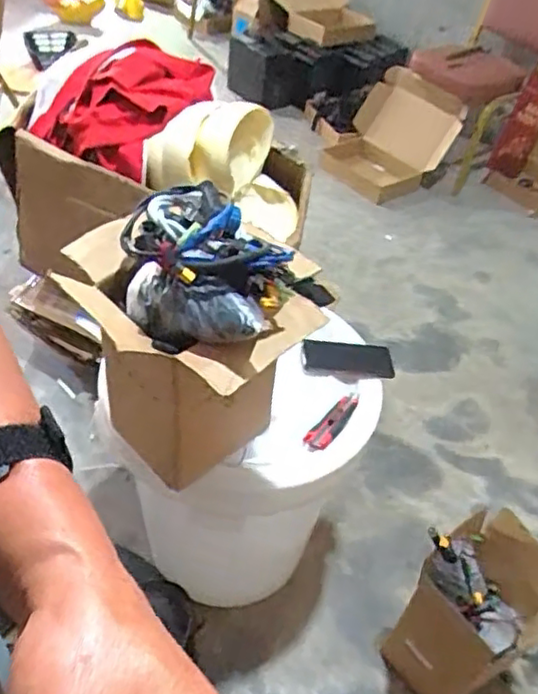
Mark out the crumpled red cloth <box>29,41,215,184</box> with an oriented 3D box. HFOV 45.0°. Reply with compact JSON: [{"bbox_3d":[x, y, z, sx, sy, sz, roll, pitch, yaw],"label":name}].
[{"bbox_3d":[-0.324,-0.534,1.421,0.318,0.143,0.292,20,45,13],"label":"crumpled red cloth"}]

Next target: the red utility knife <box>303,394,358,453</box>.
[{"bbox_3d":[0.106,0.120,1.053,0.041,0.022,0.141,31,49,23],"label":"red utility knife"}]

